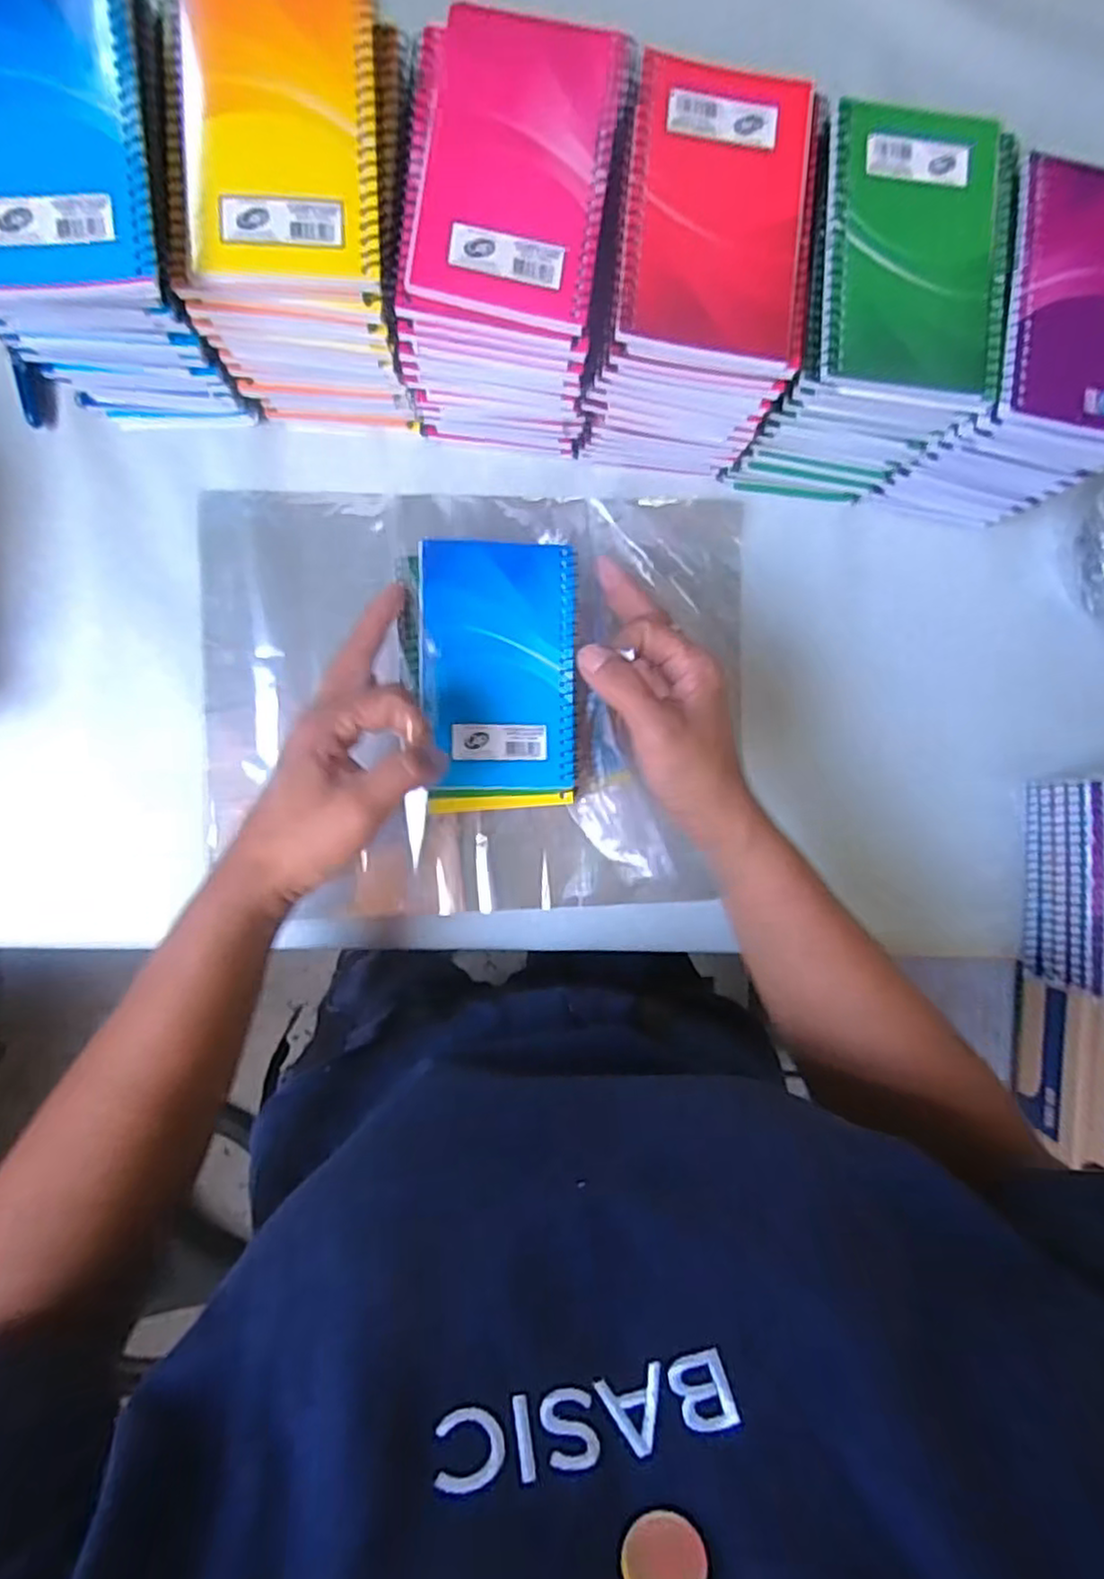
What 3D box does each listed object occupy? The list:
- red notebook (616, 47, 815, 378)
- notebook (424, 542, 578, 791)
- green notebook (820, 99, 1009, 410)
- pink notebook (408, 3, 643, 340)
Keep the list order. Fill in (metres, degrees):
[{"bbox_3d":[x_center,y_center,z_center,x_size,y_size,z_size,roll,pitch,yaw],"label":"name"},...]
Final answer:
[{"bbox_3d":[0.077,-0.266,0.326,0.085,0.011,0.134,6,93,-8],"label":"red notebook"},{"bbox_3d":[-0.028,-0.066,0.381,0.082,0.007,0.130,-1,94,-7],"label":"notebook"},{"bbox_3d":[0.175,-0.255,0.338,0.089,0.013,0.126,3,92,-6],"label":"green notebook"},{"bbox_3d":[-0.015,-0.278,0.318,0.082,0.007,0.129,12,91,-6],"label":"pink notebook"}]

